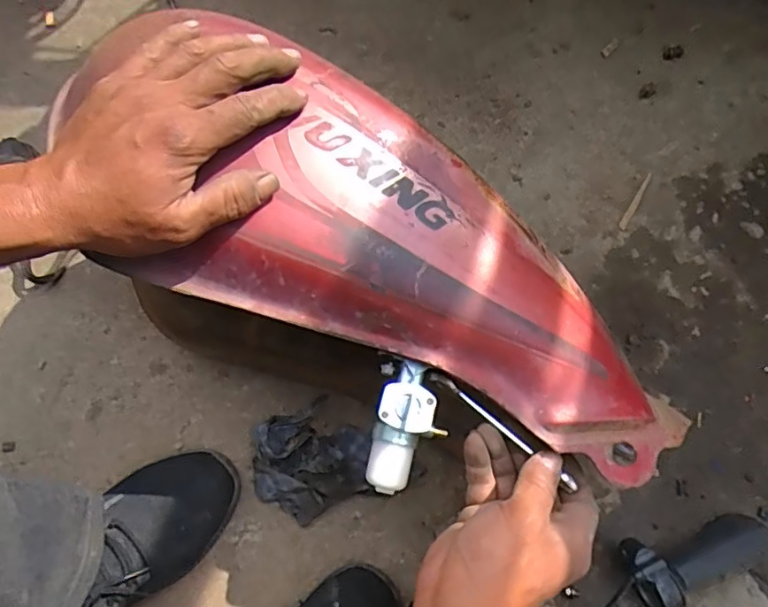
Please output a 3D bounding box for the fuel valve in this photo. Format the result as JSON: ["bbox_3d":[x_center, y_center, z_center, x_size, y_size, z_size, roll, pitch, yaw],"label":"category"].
[{"bbox_3d":[0.016,0.086,0.389,0.043,0.031,0.086,15,89,6],"label":"fuel valve"}]

